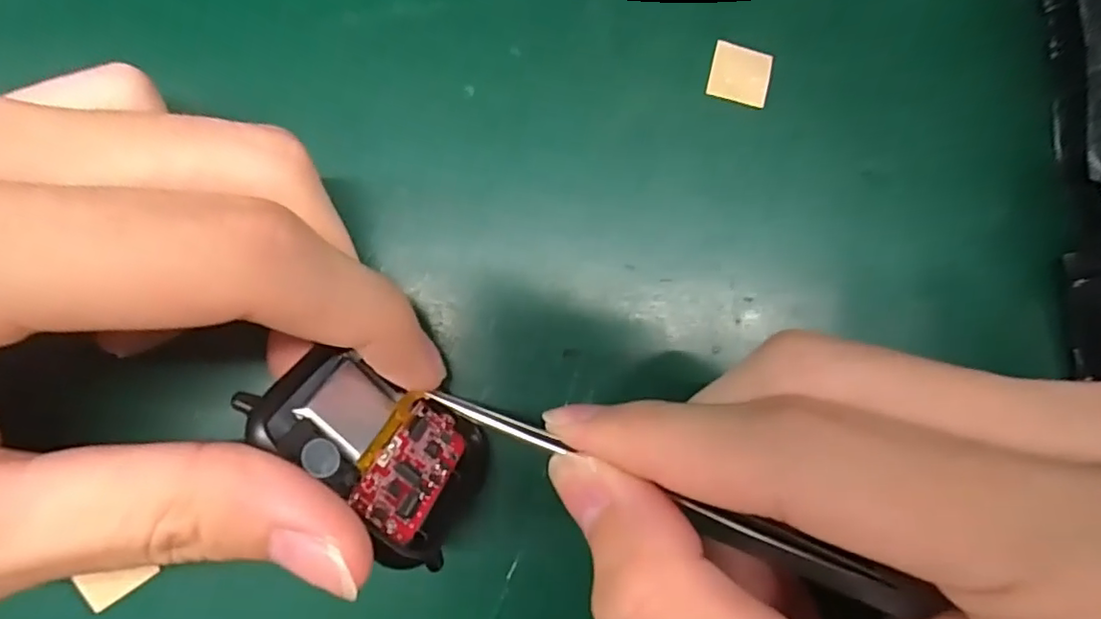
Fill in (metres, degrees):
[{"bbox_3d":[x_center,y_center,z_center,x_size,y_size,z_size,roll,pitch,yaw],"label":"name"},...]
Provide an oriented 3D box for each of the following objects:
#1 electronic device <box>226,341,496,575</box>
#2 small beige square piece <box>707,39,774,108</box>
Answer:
[{"bbox_3d":[-0.033,0.026,0.119,0.005,0.036,0.046,-34,107,33],"label":"electronic device"},{"bbox_3d":[0.050,-0.061,0.154,0.016,0.005,0.013,16,82,-4],"label":"small beige square piece"}]

